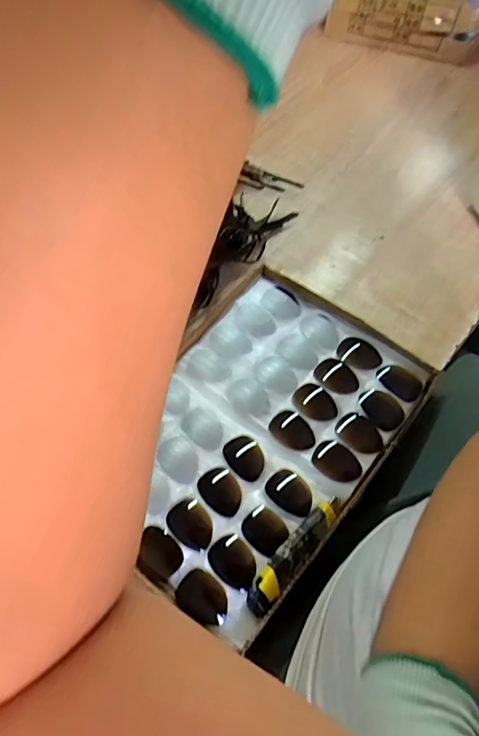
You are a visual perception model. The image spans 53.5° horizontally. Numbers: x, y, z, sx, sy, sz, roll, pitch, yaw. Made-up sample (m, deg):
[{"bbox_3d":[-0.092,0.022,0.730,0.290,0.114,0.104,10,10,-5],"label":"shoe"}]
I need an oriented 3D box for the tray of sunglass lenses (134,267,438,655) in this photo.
[{"bbox_3d":[0.024,0.082,0.625,0.292,0.056,0.421,35,68,18],"label":"tray of sunglass lenses"}]

